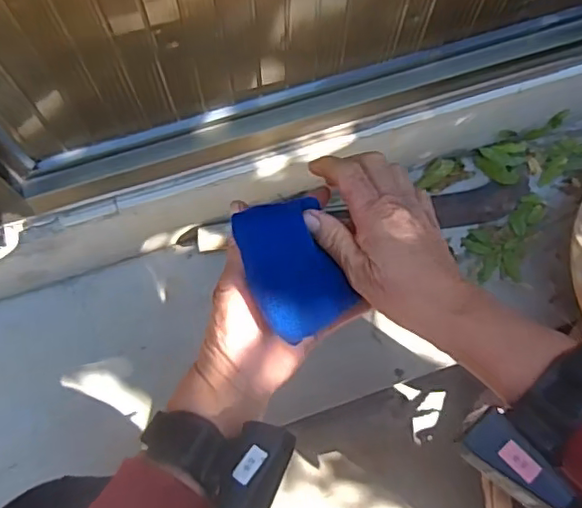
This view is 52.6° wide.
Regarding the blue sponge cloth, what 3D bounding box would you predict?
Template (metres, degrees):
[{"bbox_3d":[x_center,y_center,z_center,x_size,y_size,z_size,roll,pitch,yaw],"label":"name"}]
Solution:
[{"bbox_3d":[0.003,0.009,0.413,0.063,0.022,0.091,-20,74,-7],"label":"blue sponge cloth"}]

